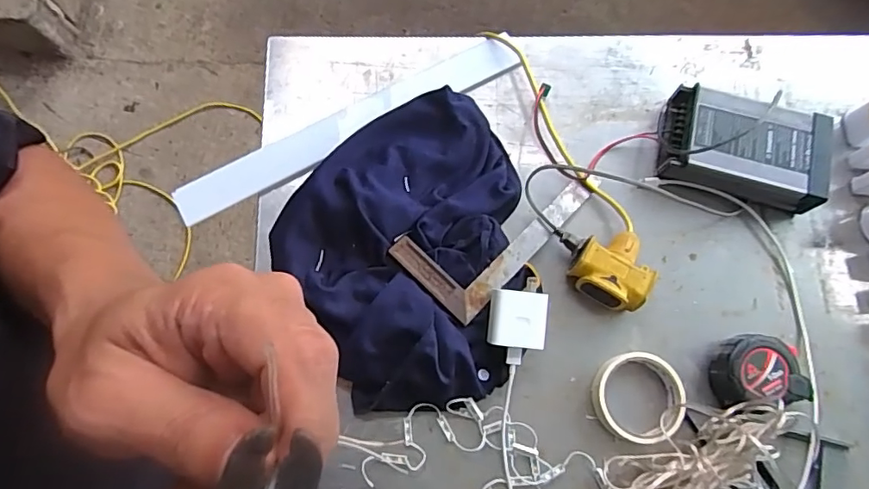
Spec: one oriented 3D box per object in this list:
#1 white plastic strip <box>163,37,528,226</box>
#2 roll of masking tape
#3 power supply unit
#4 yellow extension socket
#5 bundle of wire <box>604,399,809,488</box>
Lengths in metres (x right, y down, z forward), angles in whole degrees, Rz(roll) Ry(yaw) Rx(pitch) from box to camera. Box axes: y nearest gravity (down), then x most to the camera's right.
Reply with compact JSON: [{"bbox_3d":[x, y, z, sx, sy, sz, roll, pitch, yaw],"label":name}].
[{"bbox_3d":[-0.103,-0.146,0.652,0.441,0.013,0.052,-28,75,-9],"label":"white plastic strip"},{"bbox_3d":[0.208,0.155,0.540,0.084,0.021,0.087,0,73,-1],"label":"roll of masking tape"},{"bbox_3d":[0.359,-0.113,0.617,0.181,0.053,0.117,14,73,3],"label":"power supply unit"},{"bbox_3d":[0.196,0.024,0.574,0.081,0.047,0.081,35,75,9],"label":"yellow extension socket"},{"bbox_3d":[0.268,0.215,0.515,0.189,0.031,0.077,-18,74,-7],"label":"bundle of wire"}]

